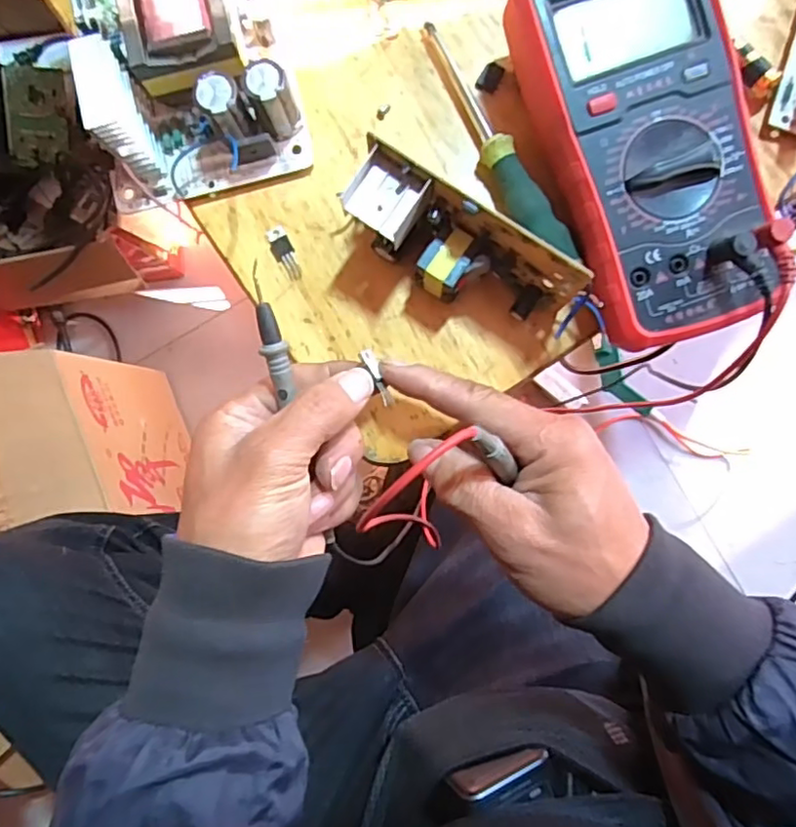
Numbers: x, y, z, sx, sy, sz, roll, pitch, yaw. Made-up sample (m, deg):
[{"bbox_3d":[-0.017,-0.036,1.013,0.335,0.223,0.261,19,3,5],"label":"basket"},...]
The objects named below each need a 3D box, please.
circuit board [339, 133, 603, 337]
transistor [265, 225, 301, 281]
[{"bbox_3d":[0.038,-0.078,0.304,0.131,0.063,0.045,26,90,3],"label":"circuit board"},{"bbox_3d":[-0.062,-0.087,0.338,0.011,0.004,0.029,-22,87,2],"label":"transistor"}]

